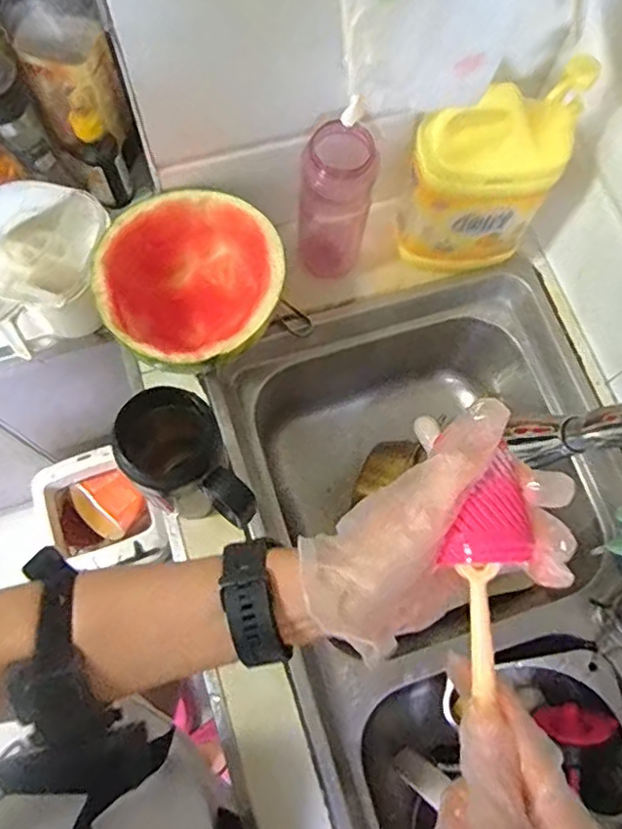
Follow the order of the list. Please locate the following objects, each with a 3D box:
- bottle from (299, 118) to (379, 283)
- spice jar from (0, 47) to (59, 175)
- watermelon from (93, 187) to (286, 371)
[{"bbox_3d":[0.026,-0.225,0.688,0.074,0.197,0.064,6,72,0],"label":"bottle"},{"bbox_3d":[-0.326,-0.320,0.680,0.062,0.118,0.069,-32,76,-12],"label":"spice jar"},{"bbox_3d":[-0.125,-0.129,0.688,0.181,0.125,0.188,1,72,-2],"label":"watermelon"}]

